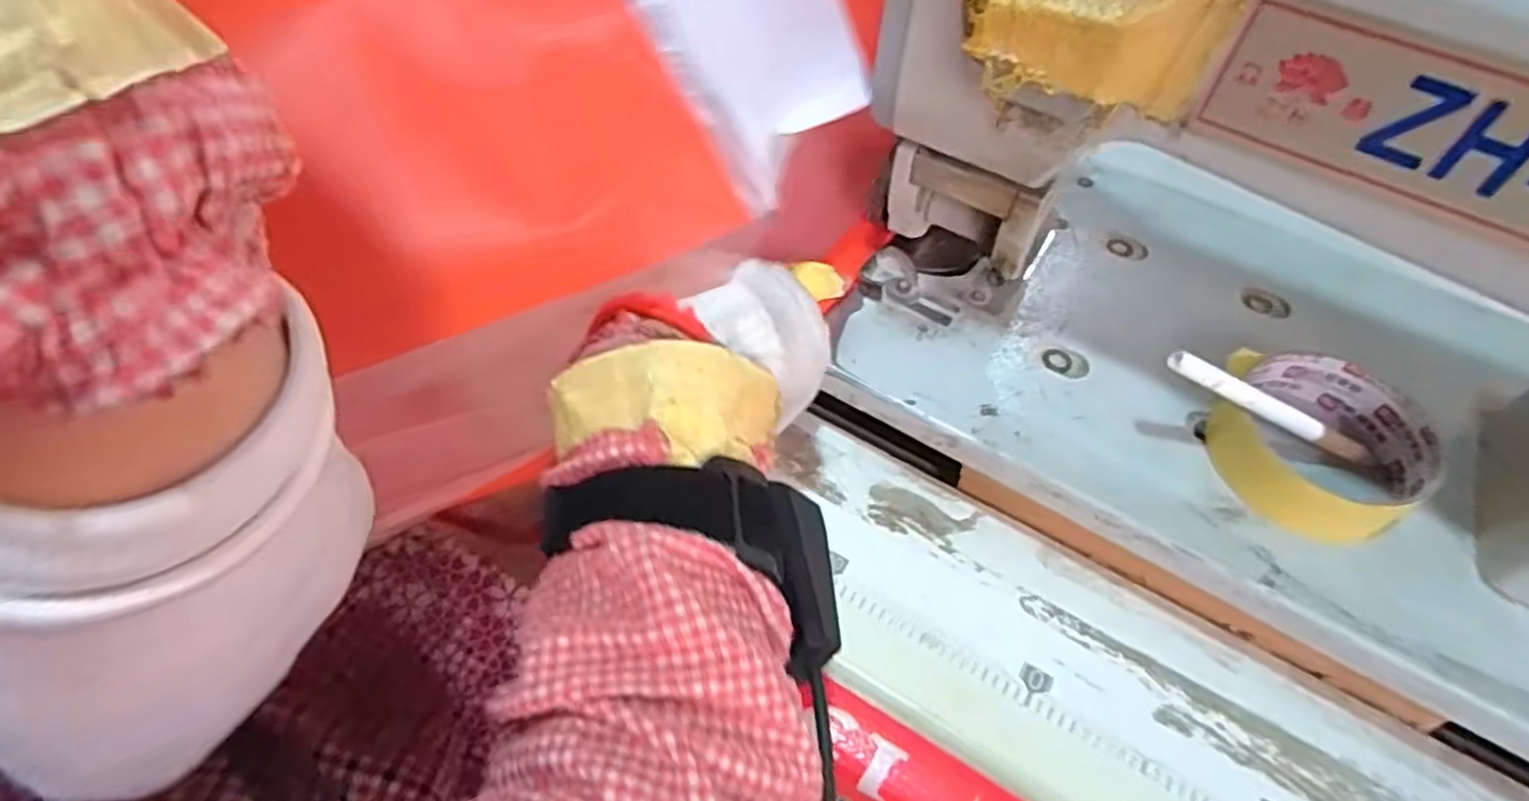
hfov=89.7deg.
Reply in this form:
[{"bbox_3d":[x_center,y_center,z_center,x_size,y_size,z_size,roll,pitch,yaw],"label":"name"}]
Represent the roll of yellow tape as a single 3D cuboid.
[{"bbox_3d":[0.242,0.019,0.336,0.077,0.031,0.079,1,55,-2],"label":"roll of yellow tape"}]

